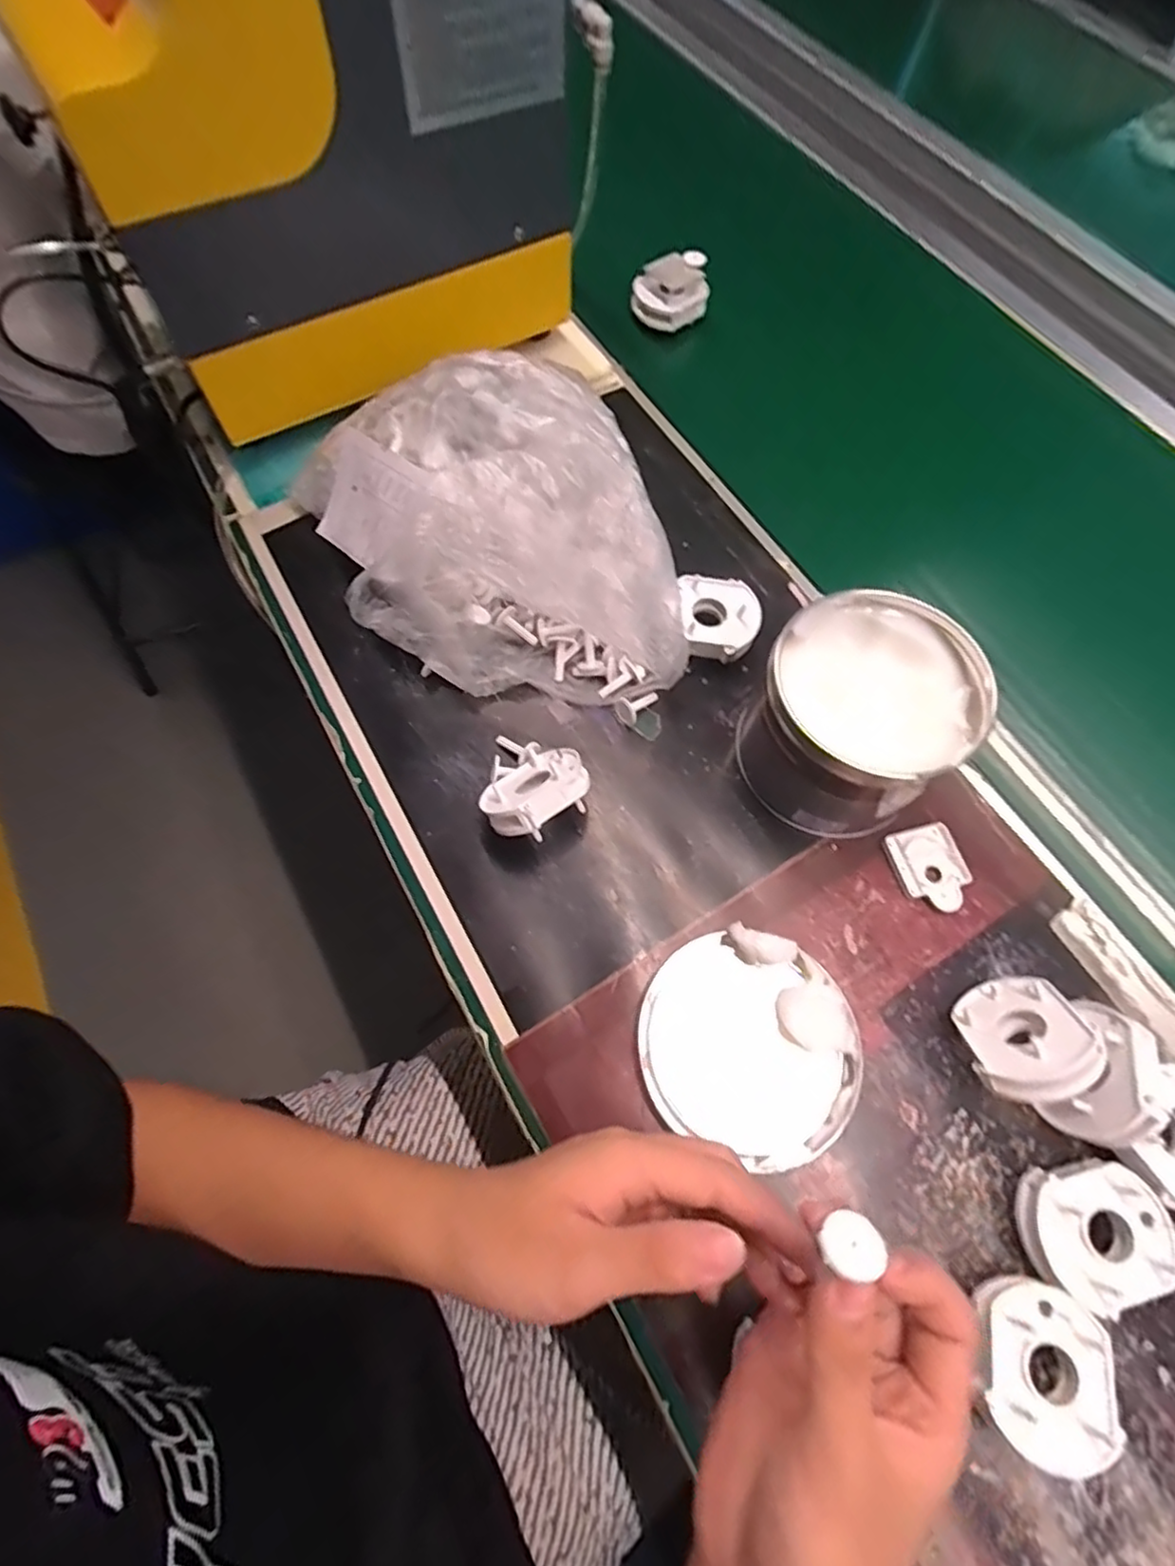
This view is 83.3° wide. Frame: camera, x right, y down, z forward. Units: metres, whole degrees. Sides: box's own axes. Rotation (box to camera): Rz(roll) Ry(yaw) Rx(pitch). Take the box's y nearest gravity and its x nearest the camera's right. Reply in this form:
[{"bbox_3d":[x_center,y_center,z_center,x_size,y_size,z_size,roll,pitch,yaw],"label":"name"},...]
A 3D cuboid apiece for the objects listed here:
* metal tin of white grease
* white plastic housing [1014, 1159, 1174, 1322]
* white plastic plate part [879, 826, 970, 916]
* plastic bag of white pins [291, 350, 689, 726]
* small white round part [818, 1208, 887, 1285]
[{"bbox_3d":[0.172,-0.043,0.432,0.119,0.100,0.128,0,67,0],"label":"metal tin of white grease"},{"bbox_3d":[0.265,0.237,0.350,0.070,0.036,0.062,-8,67,-4],"label":"white plastic housing"},{"bbox_3d":[0.227,0.057,0.438,0.044,0.008,0.056,-15,68,-6],"label":"white plastic plate part"},{"bbox_3d":[-0.075,-0.168,0.475,0.244,0.120,0.260,-13,68,-6],"label":"plastic bag of white pins"},{"bbox_3d":[0.088,0.155,0.222,0.021,0.008,0.021,9,35,-6],"label":"small white round part"}]

